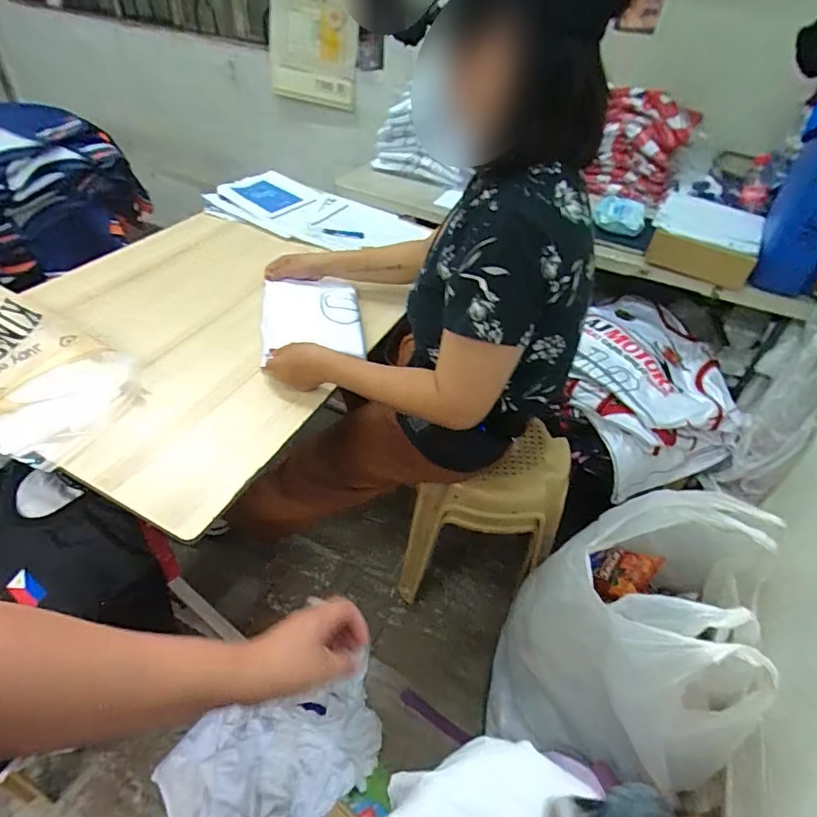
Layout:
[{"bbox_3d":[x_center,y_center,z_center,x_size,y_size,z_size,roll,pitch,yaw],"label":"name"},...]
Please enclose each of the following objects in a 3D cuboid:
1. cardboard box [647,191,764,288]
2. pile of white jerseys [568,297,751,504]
[{"bbox_3d":[0.684,-0.400,1.157,0.213,0.087,0.315,25,46,19],"label":"cardboard box"},{"bbox_3d":[0.547,-0.036,1.176,0.386,0.251,0.392,-16,48,-22],"label":"pile of white jerseys"}]

